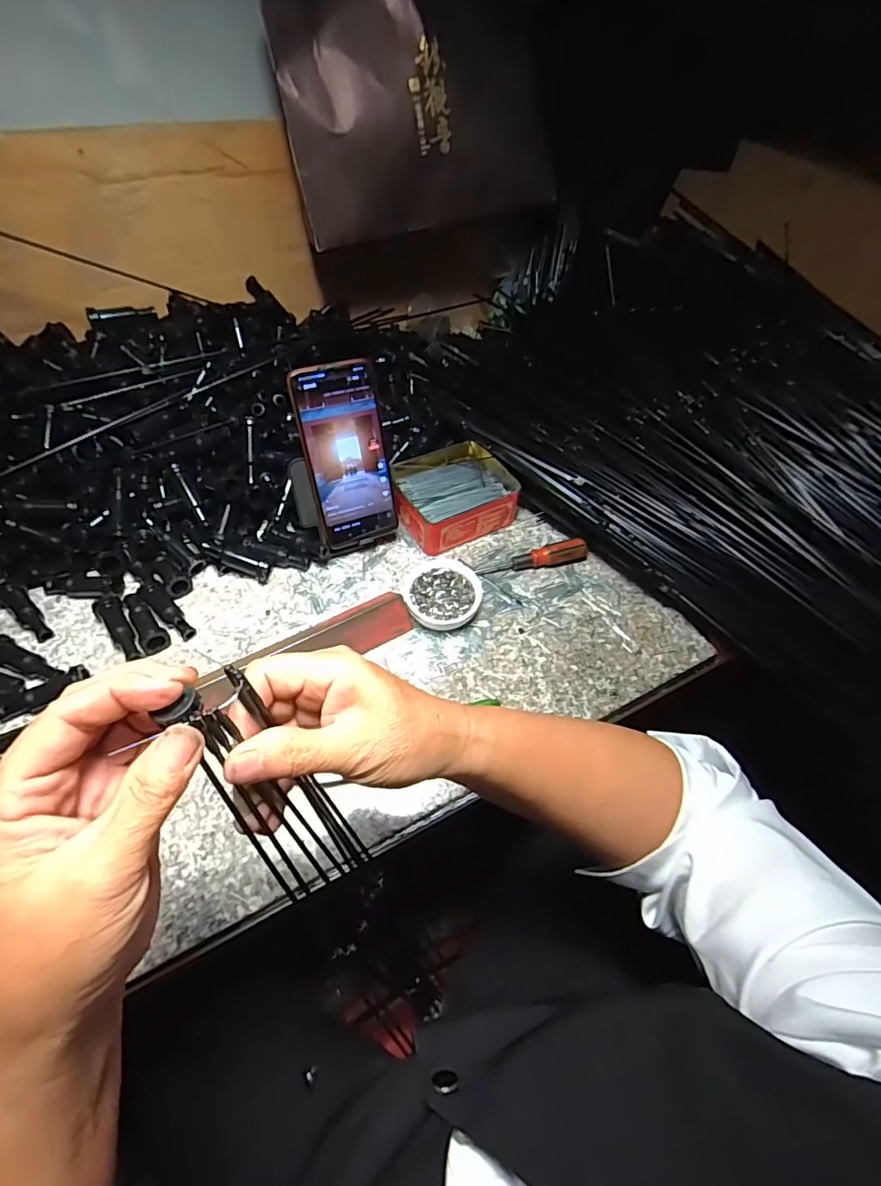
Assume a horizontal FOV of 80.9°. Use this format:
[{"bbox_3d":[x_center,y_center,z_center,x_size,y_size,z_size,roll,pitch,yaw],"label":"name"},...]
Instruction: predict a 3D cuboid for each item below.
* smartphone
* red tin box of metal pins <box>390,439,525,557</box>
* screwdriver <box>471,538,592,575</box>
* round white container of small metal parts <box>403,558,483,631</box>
[{"bbox_3d":[-0.087,-0.125,0.487,0.076,0.164,0.006,-18,33,-17],"label":"smartphone"},{"bbox_3d":[0.011,-0.111,0.573,0.125,0.044,0.113,-26,59,-21],"label":"red tin box of metal pins"},{"bbox_3d":[0.099,-0.036,0.536,0.120,0.021,0.017,-13,55,-13],"label":"screwdriver"},{"bbox_3d":[0.002,0.001,0.501,0.071,0.025,0.072,2,53,-3],"label":"round white container of small metal parts"}]

